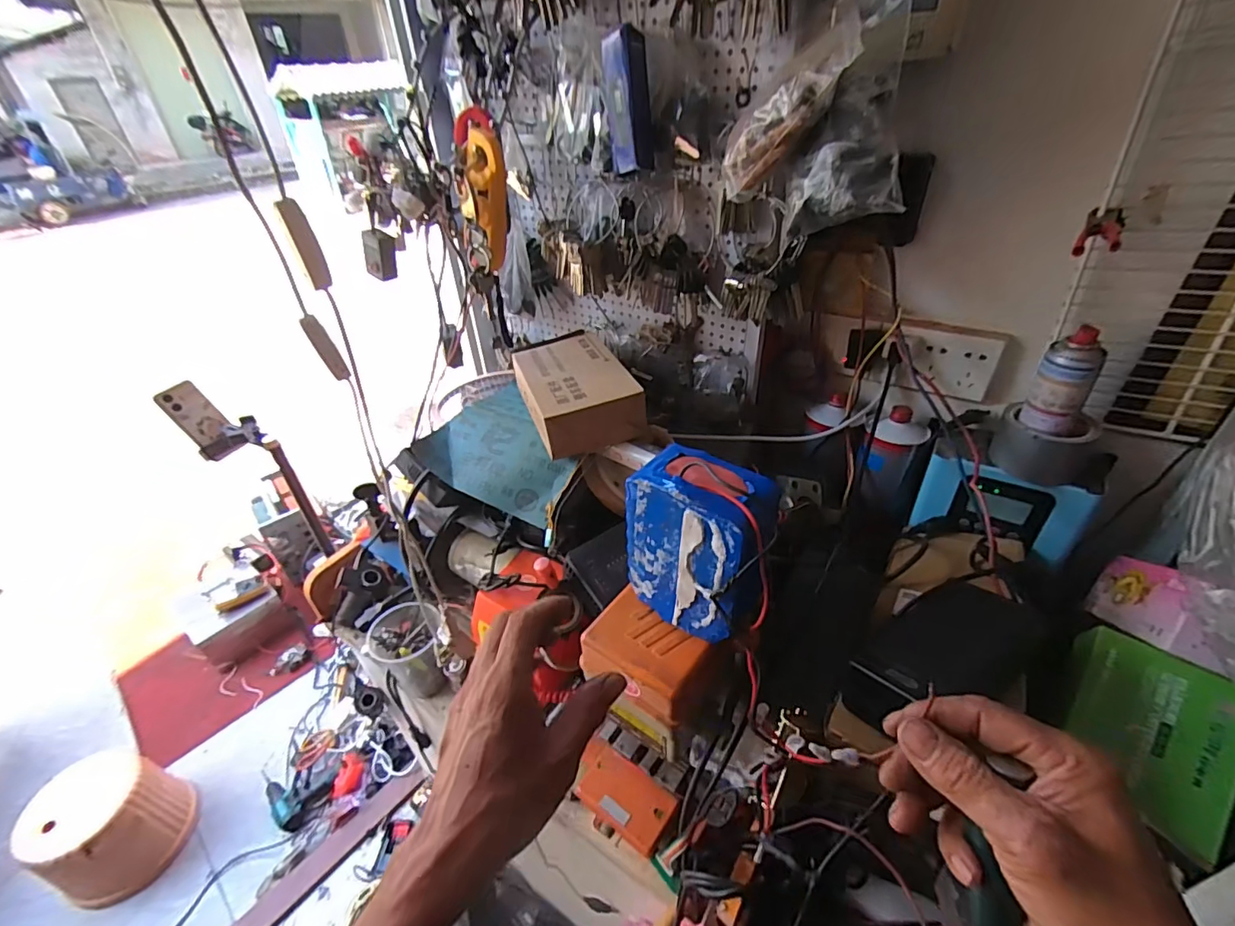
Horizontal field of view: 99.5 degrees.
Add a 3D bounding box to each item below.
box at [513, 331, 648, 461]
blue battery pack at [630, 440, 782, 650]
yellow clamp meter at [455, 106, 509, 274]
[{"bbox_3d":[-0.064,-0.103,0.722,0.135,0.062,0.254,-16,39,-15],"label":"box"},{"bbox_3d":[0.071,0.073,0.456,0.126,0.146,0.089,22,44,30],"label":"blue battery pack"},{"bbox_3d":[-0.159,-0.322,0.623,0.055,0.167,0.080,-13,40,-23],"label":"yellow clamp meter"}]

